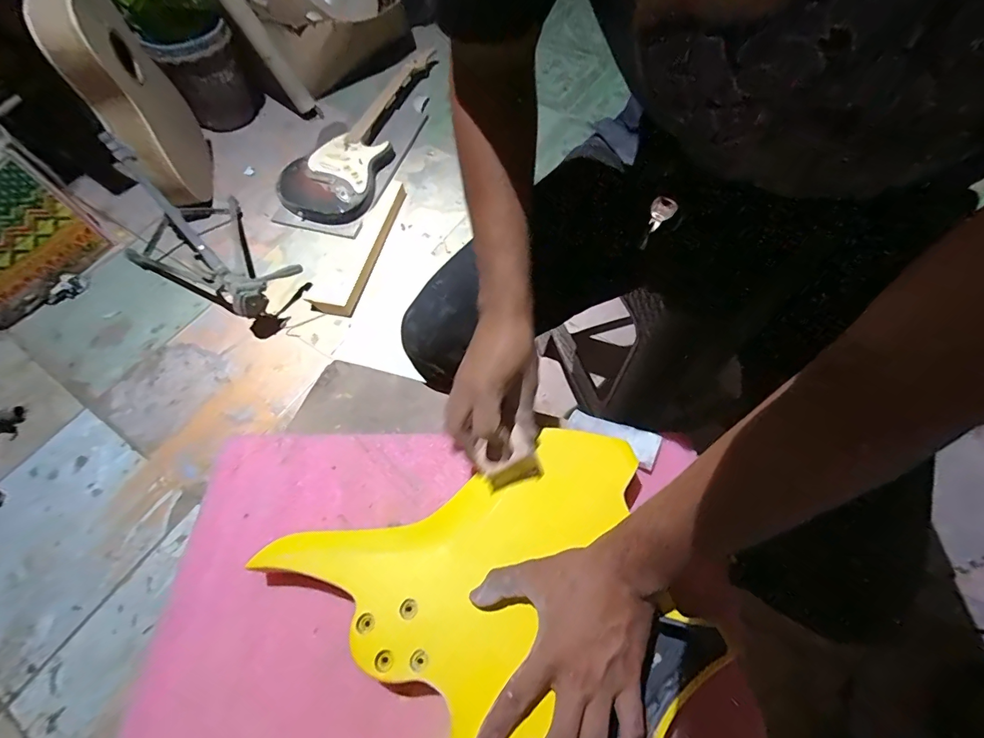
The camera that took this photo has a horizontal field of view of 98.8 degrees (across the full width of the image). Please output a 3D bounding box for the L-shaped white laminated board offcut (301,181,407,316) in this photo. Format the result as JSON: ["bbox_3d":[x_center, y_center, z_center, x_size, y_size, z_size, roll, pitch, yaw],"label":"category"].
[{"bbox_3d":[-0.356,-0.354,1.185,0.113,0.029,0.487,12,63,8],"label":"L-shaped white laminated board offcut"}]

